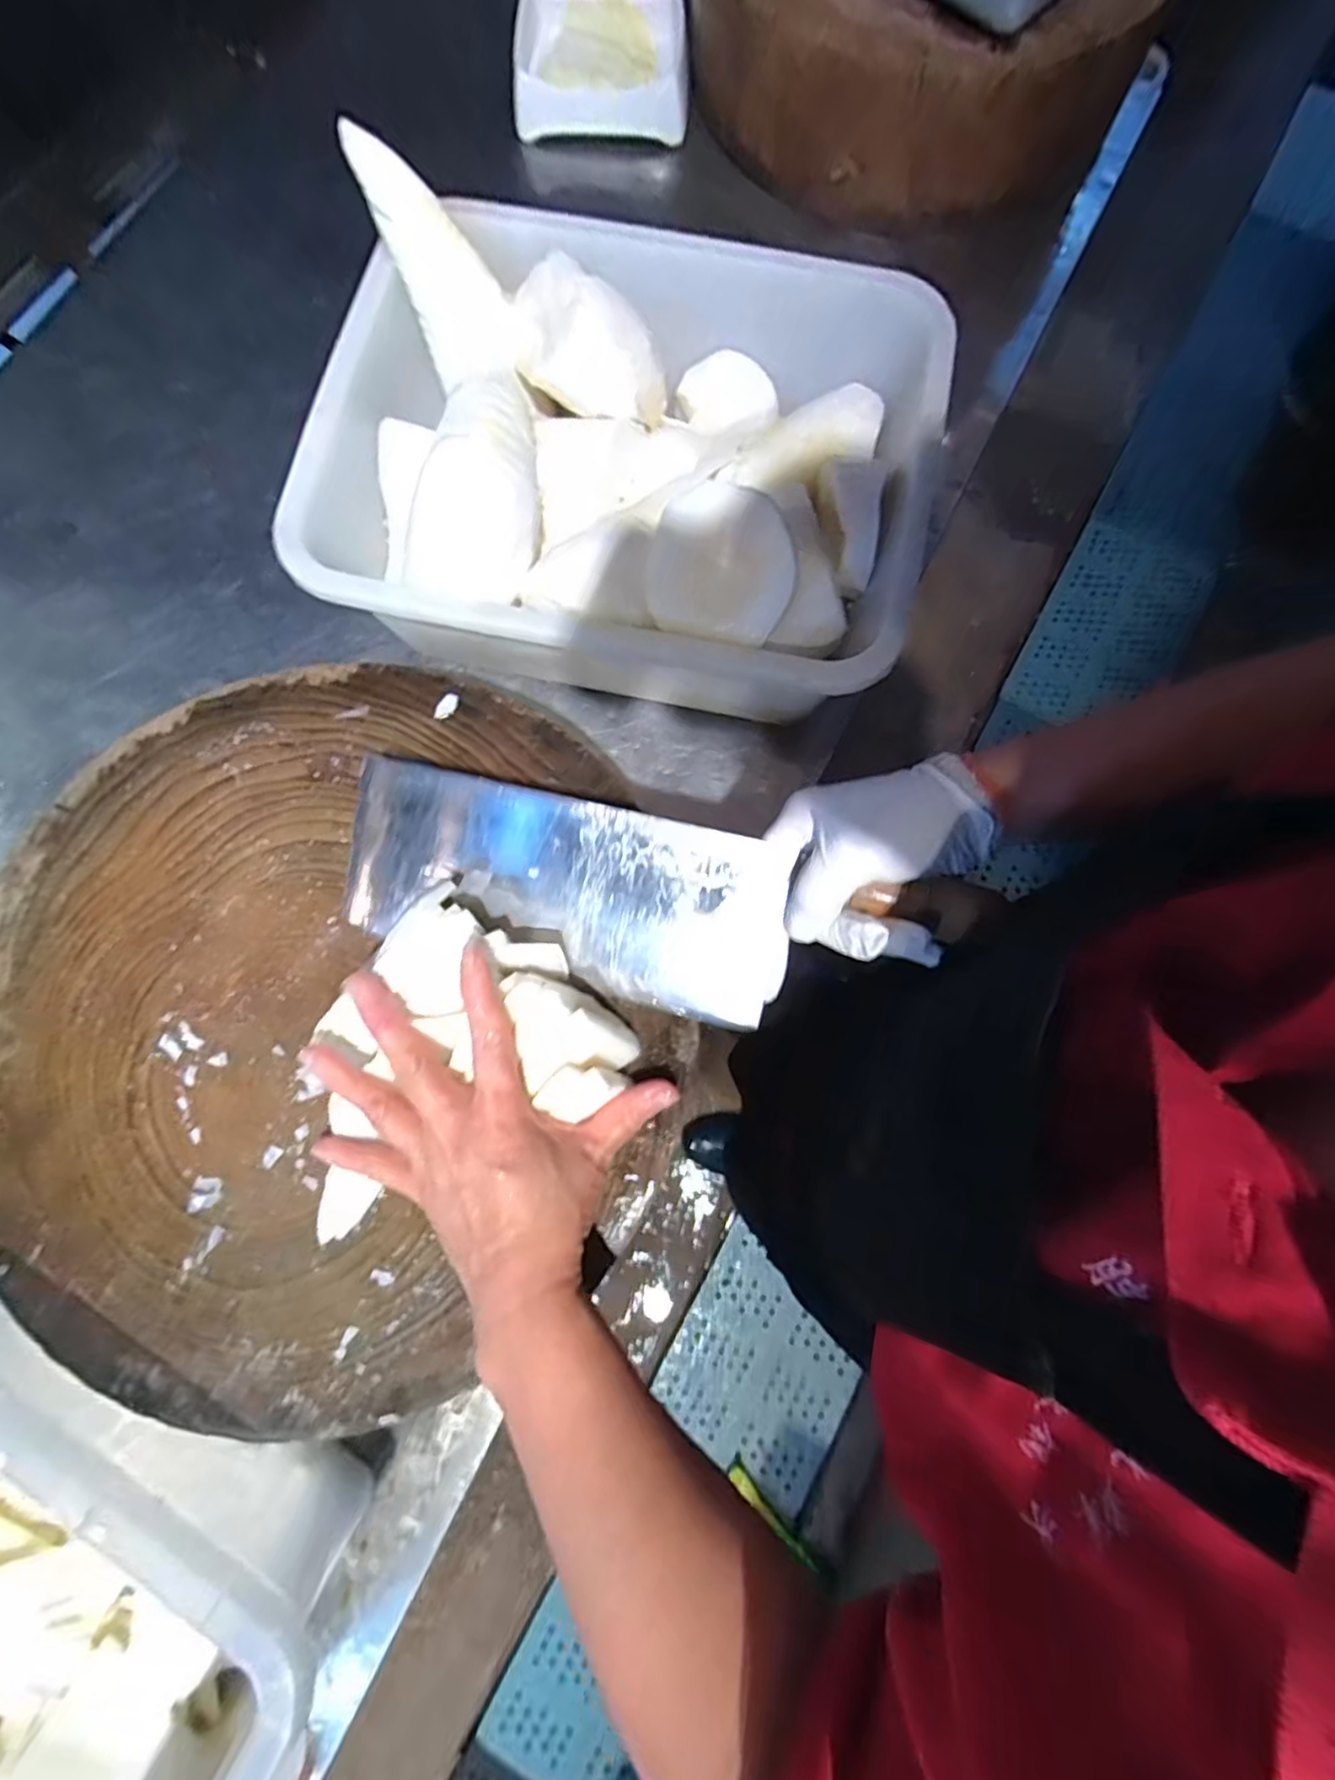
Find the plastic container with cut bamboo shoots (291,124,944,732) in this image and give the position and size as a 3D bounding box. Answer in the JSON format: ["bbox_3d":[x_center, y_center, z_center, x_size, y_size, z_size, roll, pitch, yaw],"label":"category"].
[{"bbox_3d":[-0.028,-0.271,0.466,0.377,0.166,0.284,14,78,3],"label":"plastic container with cut bamboo shoots"}]

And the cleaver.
[{"bbox_3d":[-0.006,0.008,0.375,0.333,0.030,0.100,12,100,3],"label":"cleaver"}]

